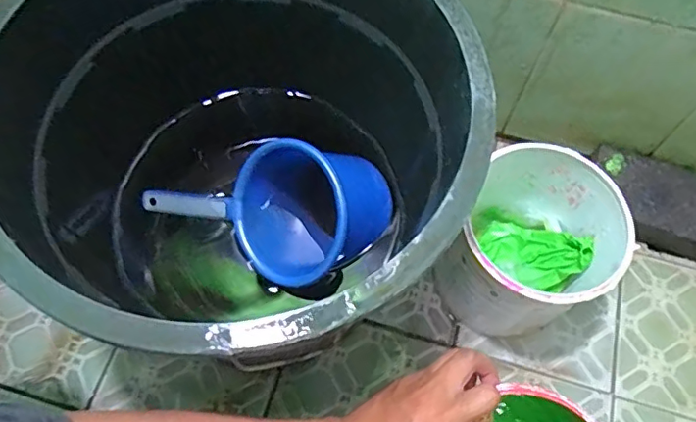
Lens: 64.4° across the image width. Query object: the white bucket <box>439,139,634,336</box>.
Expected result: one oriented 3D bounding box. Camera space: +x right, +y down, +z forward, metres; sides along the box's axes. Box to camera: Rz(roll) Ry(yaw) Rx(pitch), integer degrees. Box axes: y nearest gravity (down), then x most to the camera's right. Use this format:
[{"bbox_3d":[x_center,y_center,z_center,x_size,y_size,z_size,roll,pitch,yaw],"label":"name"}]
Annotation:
[{"bbox_3d":[0.211,0.051,0.661,0.168,0.192,0.179,32,67,14],"label":"white bucket"}]

